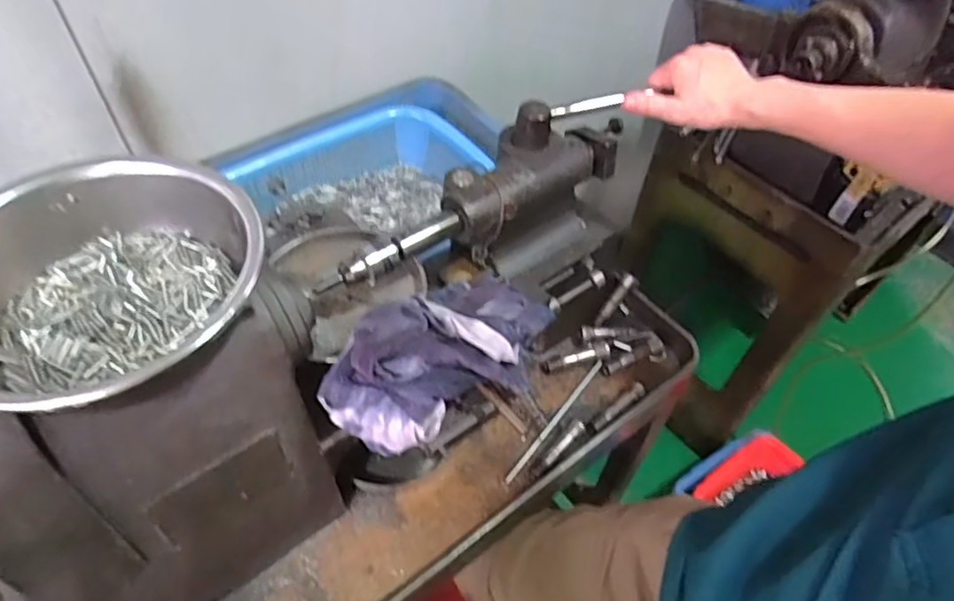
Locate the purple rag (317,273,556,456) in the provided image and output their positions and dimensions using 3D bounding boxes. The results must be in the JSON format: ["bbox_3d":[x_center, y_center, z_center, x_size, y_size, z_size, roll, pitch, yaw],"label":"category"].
[{"bbox_3d":[-0.031,0.041,0.450,0.167,0.059,0.097,-25,57,-21],"label":"purple rag"}]

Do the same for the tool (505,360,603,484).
[{"bbox_3d":[0.088,0.130,0.662,0.007,0.013,0.186,33,56,21],"label":"tool"}]

